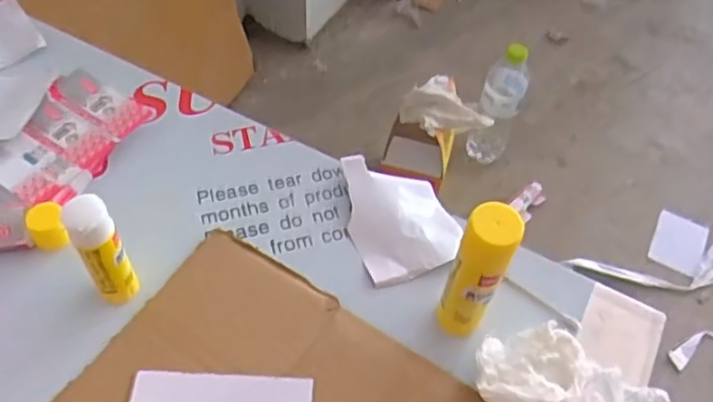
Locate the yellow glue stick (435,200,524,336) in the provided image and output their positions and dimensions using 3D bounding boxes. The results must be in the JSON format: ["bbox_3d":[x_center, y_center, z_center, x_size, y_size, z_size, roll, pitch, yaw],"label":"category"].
[{"bbox_3d":[0.071,0.044,0.388,0.030,0.111,0.027,24,56,12],"label":"yellow glue stick"}]

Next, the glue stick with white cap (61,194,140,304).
[{"bbox_3d":[-0.153,0.033,0.395,0.024,0.090,0.023,-23,60,-20],"label":"glue stick with white cap"}]

